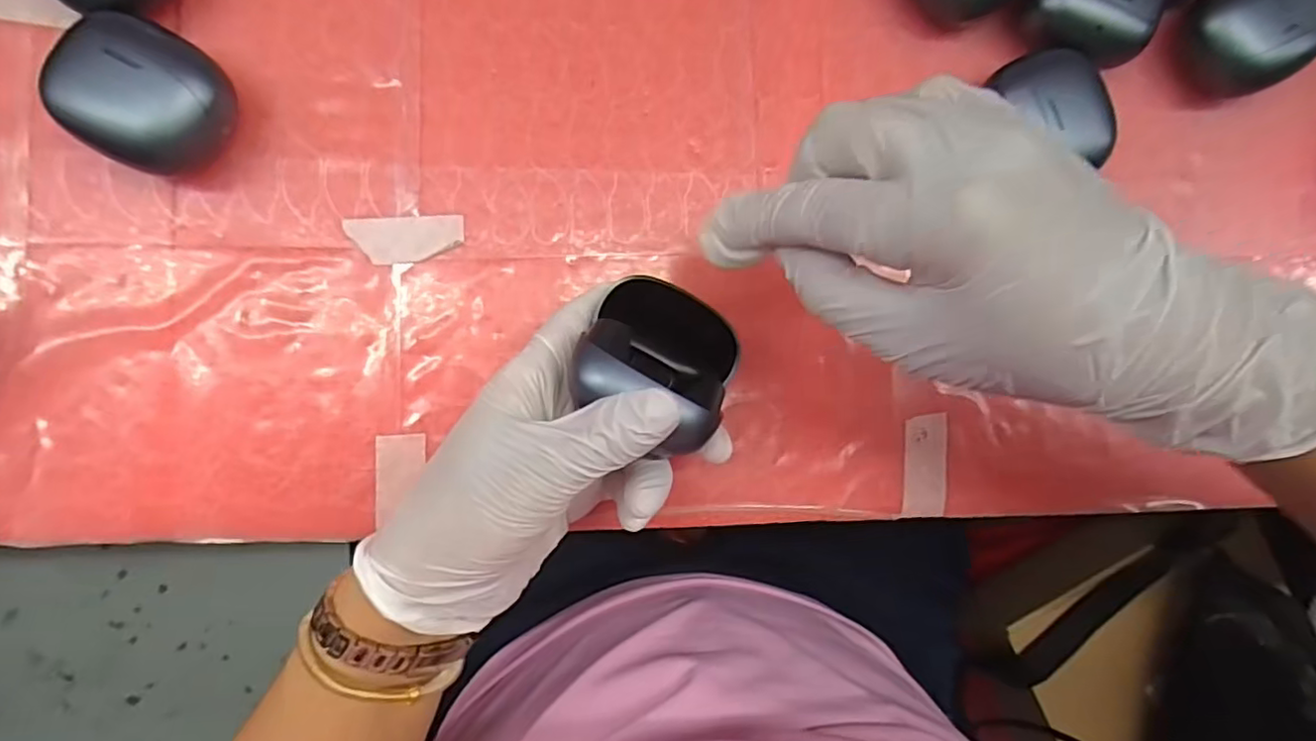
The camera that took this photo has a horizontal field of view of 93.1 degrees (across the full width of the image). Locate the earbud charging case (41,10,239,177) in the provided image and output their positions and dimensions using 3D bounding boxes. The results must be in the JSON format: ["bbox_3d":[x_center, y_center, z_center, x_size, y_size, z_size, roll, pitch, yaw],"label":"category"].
[{"bbox_3d":[-0.192,-0.102,0.234,0.051,0.030,0.049,33,86,-5],"label":"earbud charging case"}]

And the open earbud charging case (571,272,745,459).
[{"bbox_3d":[0.003,-0.005,0.235,0.058,0.052,0.057,36,86,-5],"label":"open earbud charging case"}]

